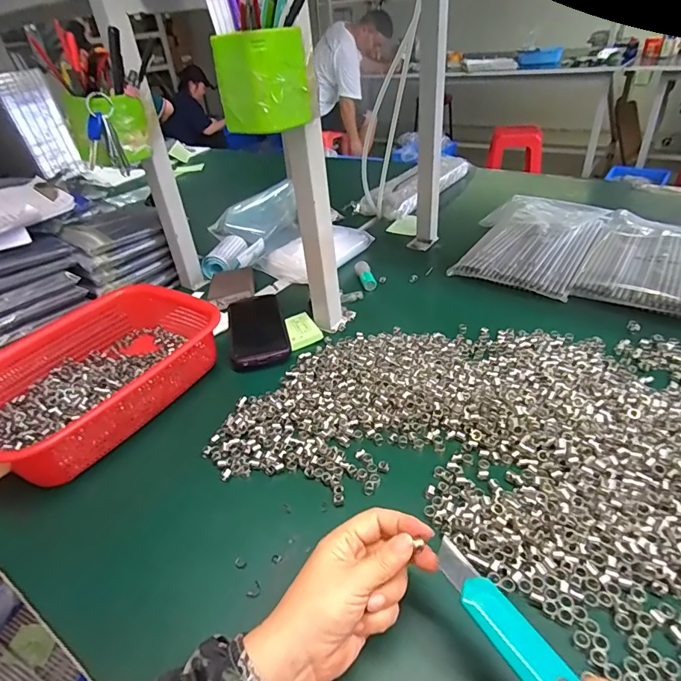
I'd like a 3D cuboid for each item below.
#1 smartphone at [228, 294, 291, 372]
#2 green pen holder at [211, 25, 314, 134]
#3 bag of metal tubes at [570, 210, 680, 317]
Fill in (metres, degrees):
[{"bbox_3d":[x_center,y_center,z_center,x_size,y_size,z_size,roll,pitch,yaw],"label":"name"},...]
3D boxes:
[{"bbox_3d":[-0.120,-0.022,0.647,0.079,0.011,0.169,-12,36,-8],"label":"smartphone"},{"bbox_3d":[-0.073,-0.250,0.438,0.064,0.079,0.072,21,44,33],"label":"green pen holder"},{"bbox_3d":[0.499,-0.131,0.716,0.180,0.018,0.309,19,42,31],"label":"bag of metal tubes"}]

